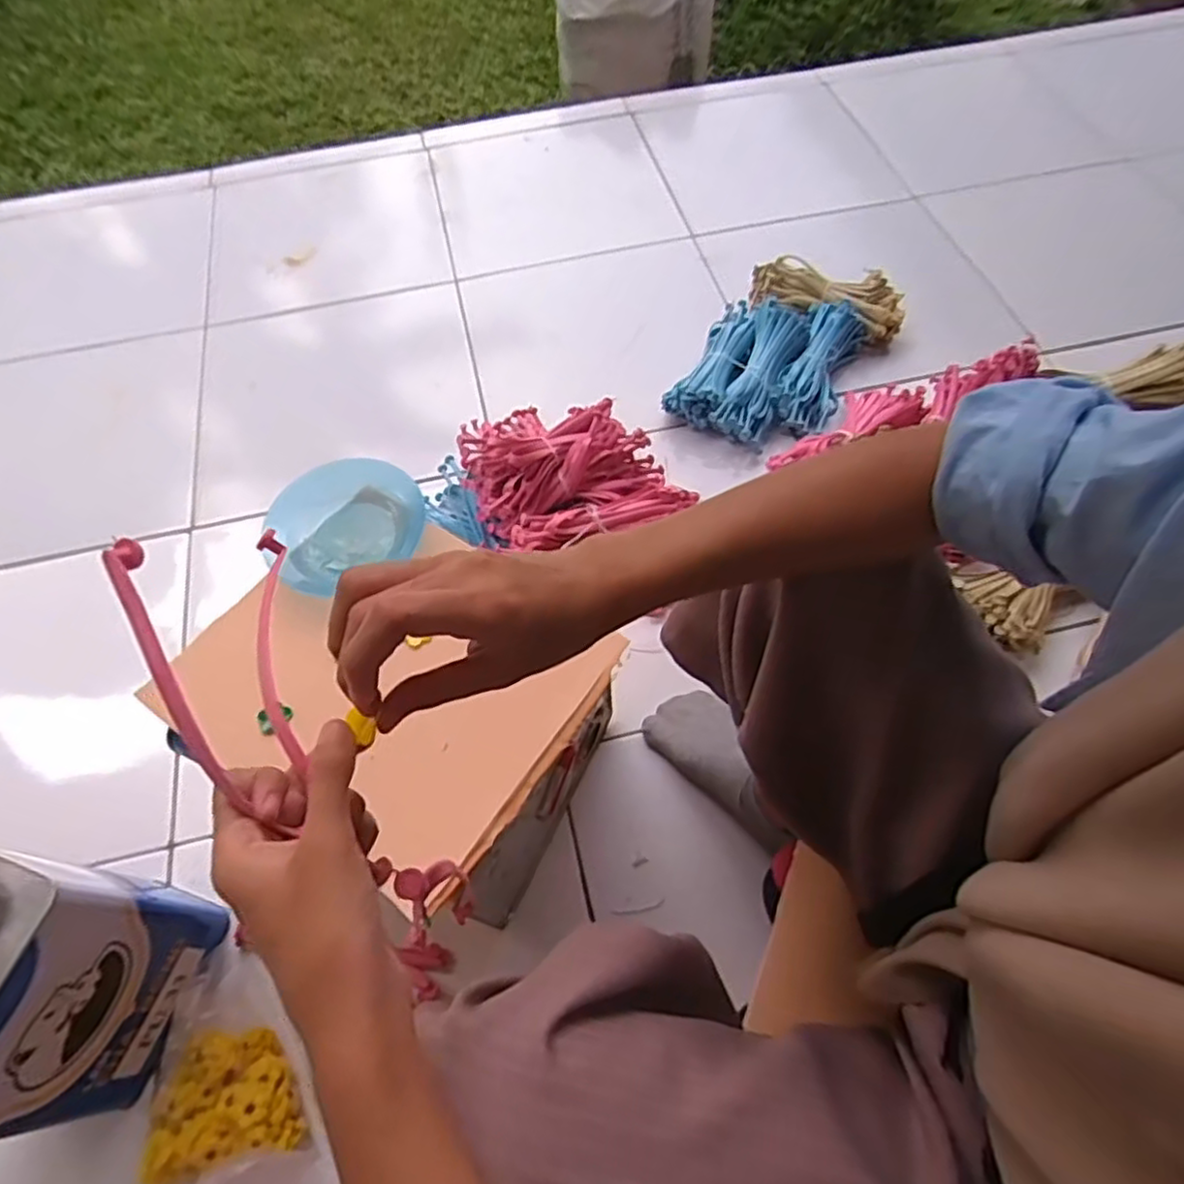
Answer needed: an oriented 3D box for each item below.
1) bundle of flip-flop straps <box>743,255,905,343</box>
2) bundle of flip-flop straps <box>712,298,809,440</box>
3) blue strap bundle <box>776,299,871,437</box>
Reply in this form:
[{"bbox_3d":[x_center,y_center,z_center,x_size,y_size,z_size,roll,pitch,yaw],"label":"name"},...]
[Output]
[{"bbox_3d":[0.334,-0.422,1.013,0.227,0.070,0.074,21,64,13],"label":"bundle of flip-flop straps"},{"bbox_3d":[0.226,-0.297,0.935,0.076,0.038,0.201,23,79,15],"label":"bundle of flip-flop straps"},{"bbox_3d":[0.309,-0.305,0.950,0.083,0.068,0.199,26,65,16],"label":"blue strap bundle"}]

